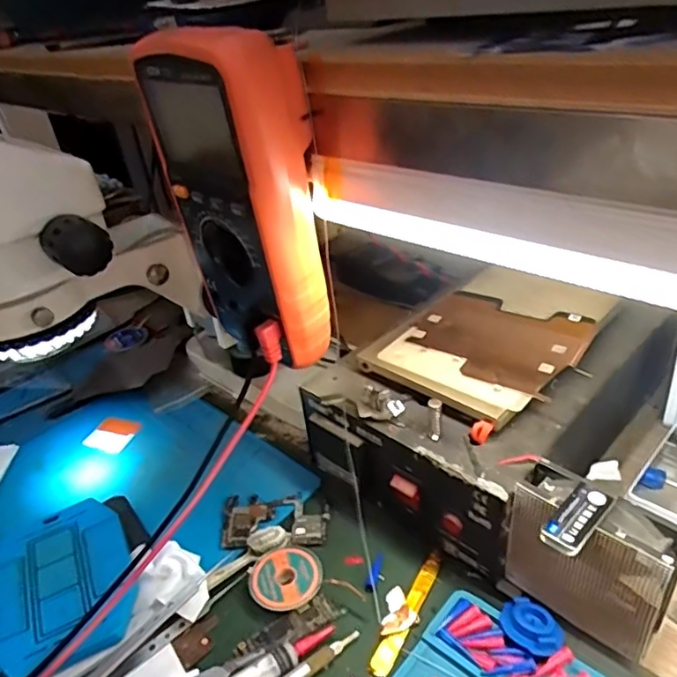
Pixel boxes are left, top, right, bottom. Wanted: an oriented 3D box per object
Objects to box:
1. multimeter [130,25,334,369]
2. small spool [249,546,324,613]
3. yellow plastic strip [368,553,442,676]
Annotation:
[{"bbox_3d":[-0.056,-0.068,0.315,0.087,0.168,0.050,18,41,36],"label":"multimeter"},{"bbox_3d":[-0.033,0.154,0.375,0.045,0.010,0.042,-5,31,3],"label":"small spool"},{"bbox_3d":[0.042,0.165,0.353,0.012,0.007,0.083,14,37,30],"label":"yellow plastic strip"}]

